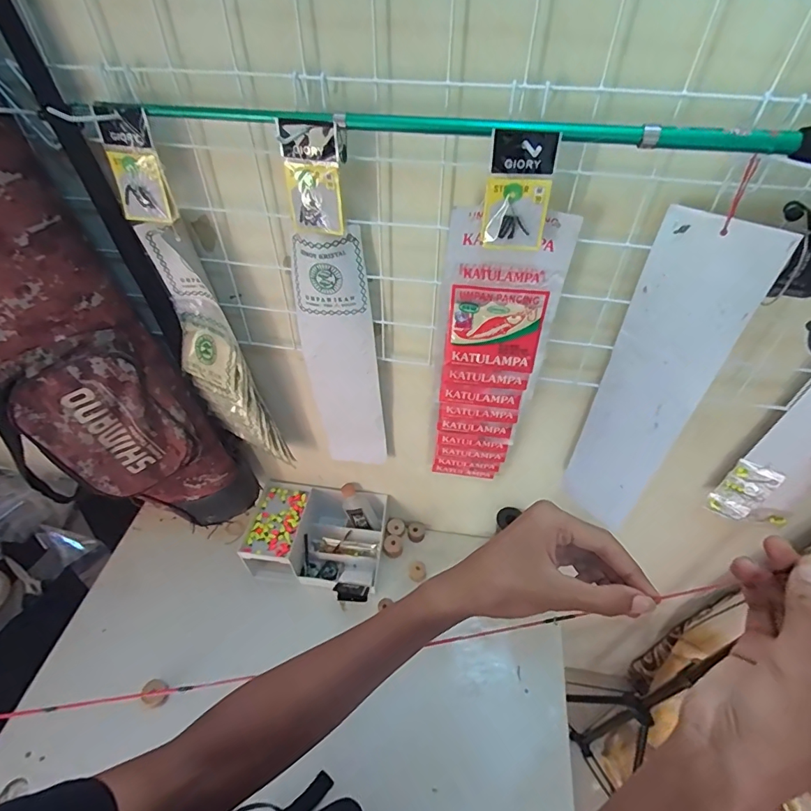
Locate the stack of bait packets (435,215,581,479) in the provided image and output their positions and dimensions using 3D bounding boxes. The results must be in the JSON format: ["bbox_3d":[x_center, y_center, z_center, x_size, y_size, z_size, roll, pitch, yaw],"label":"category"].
[{"bbox_3d":[0.102,-0.031,0.559,0.110,0.403,0.025,4,46,4],"label":"stack of bait packets"}]

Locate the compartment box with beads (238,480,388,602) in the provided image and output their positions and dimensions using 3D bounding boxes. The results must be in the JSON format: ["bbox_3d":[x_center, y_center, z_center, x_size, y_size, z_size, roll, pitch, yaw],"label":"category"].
[{"bbox_3d":[-0.160,0.245,0.845,0.230,0.121,0.157,8,47,8],"label":"compartment box with beads"}]

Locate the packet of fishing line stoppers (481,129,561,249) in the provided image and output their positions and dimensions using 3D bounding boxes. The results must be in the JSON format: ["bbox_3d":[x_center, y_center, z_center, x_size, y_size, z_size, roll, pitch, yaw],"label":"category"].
[{"bbox_3d":[0.096,-0.180,0.390,0.051,0.093,0.009,11,47,11],"label":"packet of fishing line stoppers"}]

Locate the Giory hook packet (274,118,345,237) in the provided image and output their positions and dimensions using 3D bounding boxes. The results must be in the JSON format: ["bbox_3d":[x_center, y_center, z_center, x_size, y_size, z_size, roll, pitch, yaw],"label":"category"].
[{"bbox_3d":[-0.082,-0.201,0.413,0.054,0.092,0.013,5,42,8],"label":"Giory hook packet"}]

